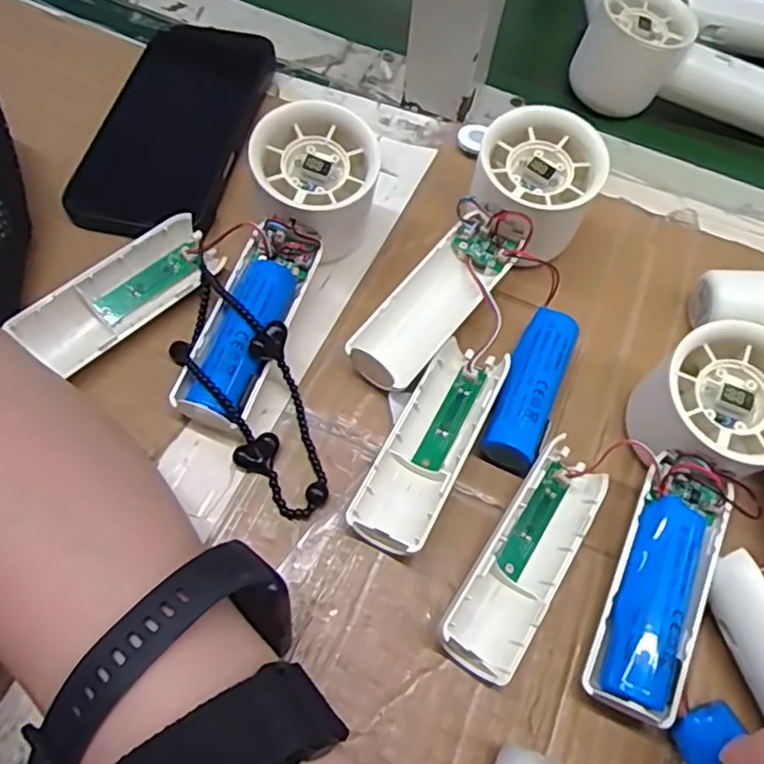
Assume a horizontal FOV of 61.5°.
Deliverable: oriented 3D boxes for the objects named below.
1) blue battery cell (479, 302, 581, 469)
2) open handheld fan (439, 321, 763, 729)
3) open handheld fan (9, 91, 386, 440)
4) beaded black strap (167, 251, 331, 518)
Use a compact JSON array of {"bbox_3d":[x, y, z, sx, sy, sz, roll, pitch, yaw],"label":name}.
[{"bbox_3d":[0.065,0.004,0.283,0.023,0.023,0.078,23,62,7],"label":"blue battery cell"},{"bbox_3d":[0.097,0.049,0.245,0.082,0.051,0.162,32,65,11],"label":"open handheld fan"},{"bbox_3d":[-0.072,-0.059,0.287,0.102,0.054,0.152,27,64,9],"label":"open handheld fan"},{"bbox_3d":[-0.057,-0.002,0.273,0.044,0.027,0.123,-30,68,-19],"label":"beaded black strap"}]

